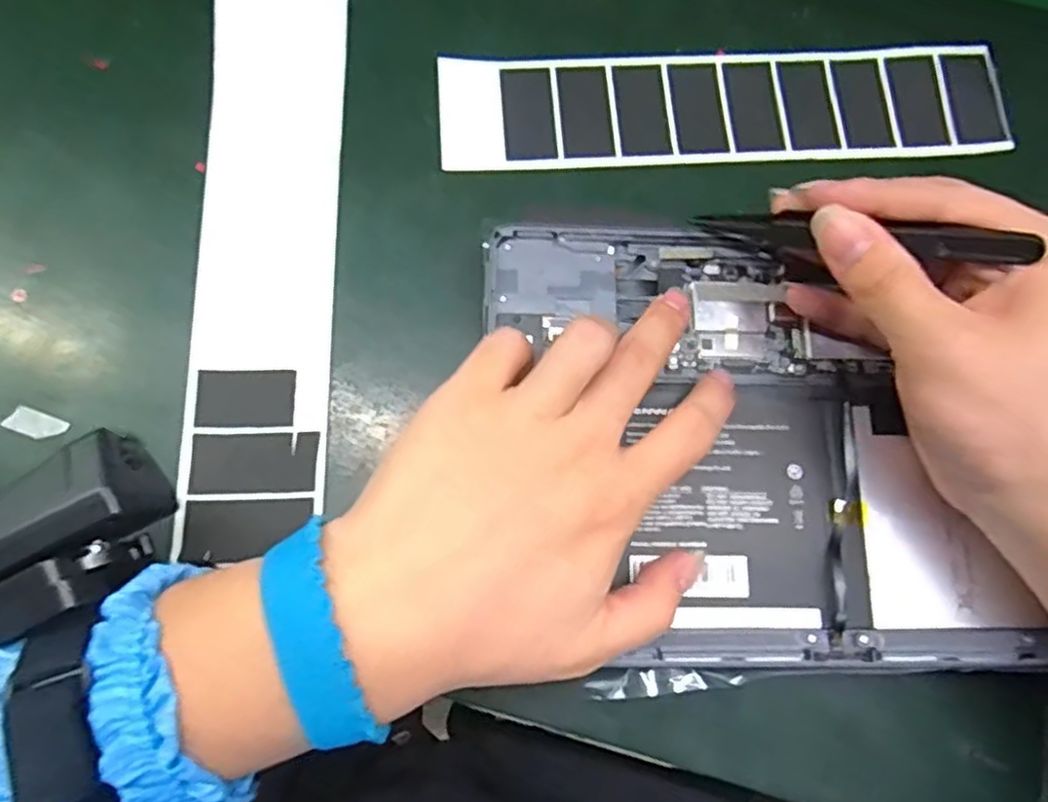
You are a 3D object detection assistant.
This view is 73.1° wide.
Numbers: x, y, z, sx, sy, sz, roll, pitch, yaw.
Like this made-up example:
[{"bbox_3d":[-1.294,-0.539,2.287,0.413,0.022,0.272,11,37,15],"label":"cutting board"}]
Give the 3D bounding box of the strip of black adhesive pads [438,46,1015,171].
[{"bbox_3d":[0.095,-0.139,0.333,0.264,0.004,0.055,-3,74,-5],"label":"strip of black adhesive pads"}]

